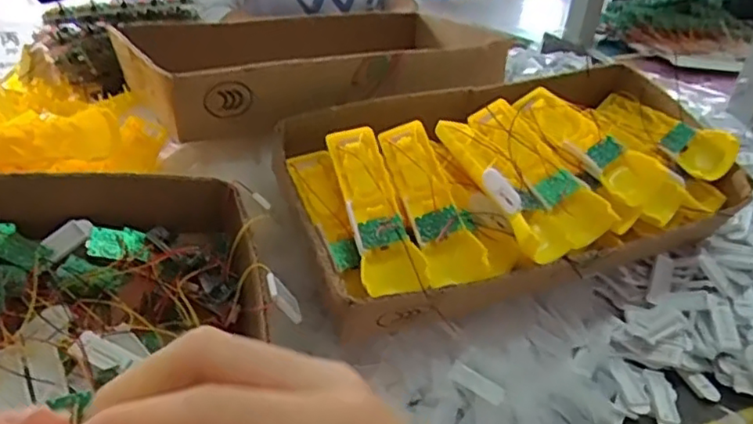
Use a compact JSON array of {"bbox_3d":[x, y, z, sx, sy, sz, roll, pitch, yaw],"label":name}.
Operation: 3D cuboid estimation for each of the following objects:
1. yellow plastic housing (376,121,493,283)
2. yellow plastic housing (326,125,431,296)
[{"bbox_3d":[0.048,-0.012,0.537,0.055,0.034,0.162,-11,63,-22],"label":"yellow plastic housing"},{"bbox_3d":[-0.004,-0.003,0.521,0.043,0.032,0.157,-9,61,-19],"label":"yellow plastic housing"}]

